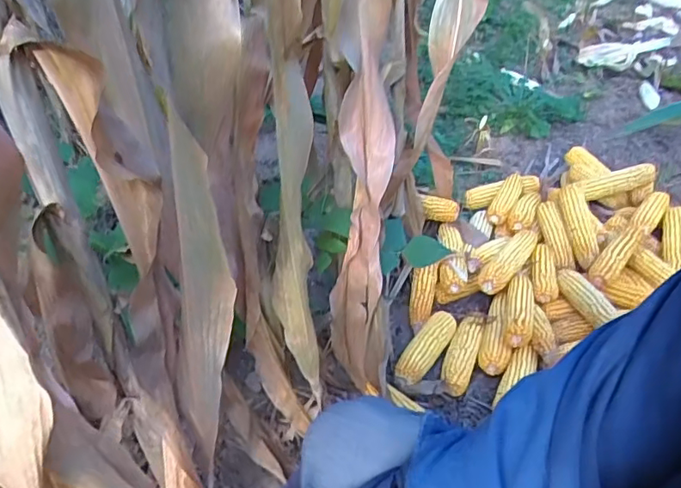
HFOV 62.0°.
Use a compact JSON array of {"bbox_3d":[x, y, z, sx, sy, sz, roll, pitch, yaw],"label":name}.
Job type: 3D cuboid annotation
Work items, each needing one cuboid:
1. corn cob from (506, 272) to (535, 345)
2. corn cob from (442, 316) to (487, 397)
[{"bbox_3d":[0.356,0.128,1.130,0.052,0.061,0.200,10,39,12],"label":"corn cob"},{"bbox_3d":[0.240,0.211,1.103,0.056,0.043,0.182,16,41,19],"label":"corn cob"}]

